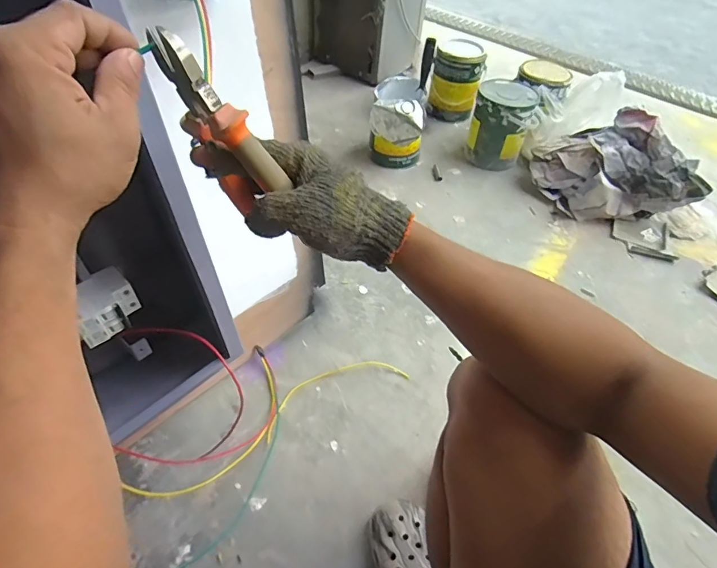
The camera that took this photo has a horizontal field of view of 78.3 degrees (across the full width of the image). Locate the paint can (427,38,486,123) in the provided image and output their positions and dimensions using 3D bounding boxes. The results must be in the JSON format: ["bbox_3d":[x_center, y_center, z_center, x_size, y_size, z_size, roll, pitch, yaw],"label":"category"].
[{"bbox_3d":[0.322,-0.673,1.466,0.154,0.199,0.166,15,48,7],"label":"paint can"}]

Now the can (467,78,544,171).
[{"bbox_3d":[0.421,-0.462,1.293,0.169,0.212,0.154,3,48,-3],"label":"can"}]

